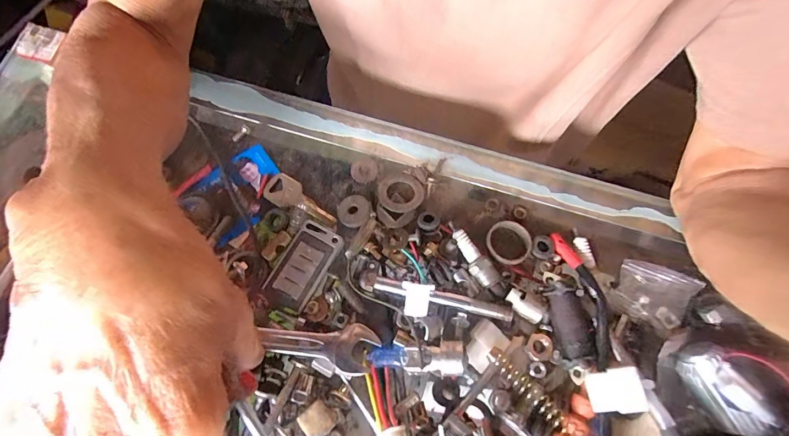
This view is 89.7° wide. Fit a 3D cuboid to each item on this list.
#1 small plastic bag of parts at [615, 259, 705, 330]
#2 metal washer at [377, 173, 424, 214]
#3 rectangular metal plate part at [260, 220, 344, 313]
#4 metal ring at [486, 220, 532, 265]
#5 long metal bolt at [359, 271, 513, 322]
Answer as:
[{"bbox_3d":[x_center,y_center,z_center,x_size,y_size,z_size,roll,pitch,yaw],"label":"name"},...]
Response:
[{"bbox_3d":[0.171,0.049,0.263,0.044,0.008,0.036,28,84,11],"label":"small plastic bag of parts"},{"bbox_3d":[0.004,-0.019,0.289,0.033,0.005,0.031,0,71,-1],"label":"metal washer"},{"bbox_3d":[-0.061,0.031,0.266,0.032,0.004,0.056,28,73,8],"label":"rectangular metal plate part"},{"bbox_3d":[0.079,0.017,0.273,0.030,0.006,0.031,0,71,-1],"label":"metal ring"},{"bbox_3d":[0.026,0.052,0.257,0.098,0.012,0.011,14,72,4],"label":"long metal bolt"}]

